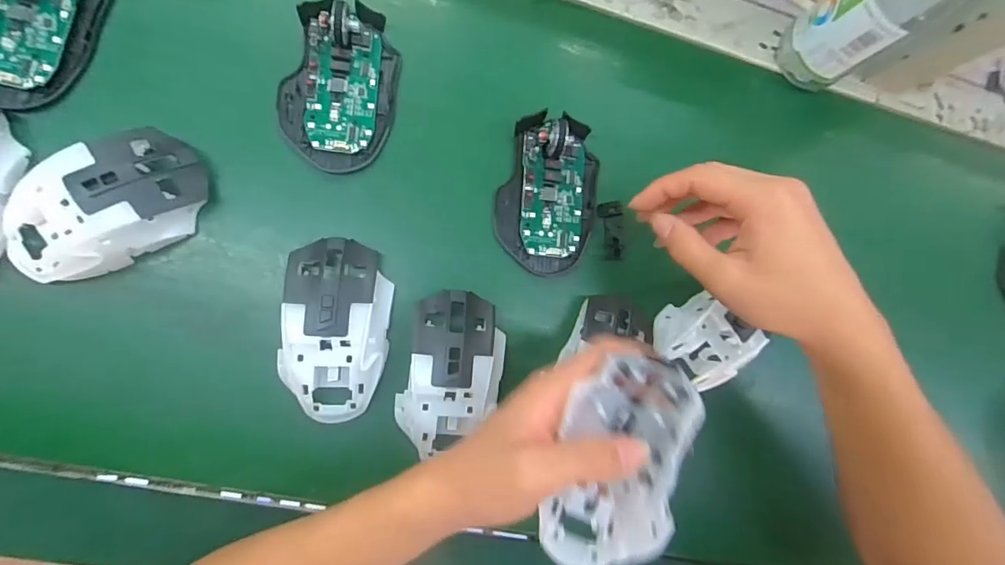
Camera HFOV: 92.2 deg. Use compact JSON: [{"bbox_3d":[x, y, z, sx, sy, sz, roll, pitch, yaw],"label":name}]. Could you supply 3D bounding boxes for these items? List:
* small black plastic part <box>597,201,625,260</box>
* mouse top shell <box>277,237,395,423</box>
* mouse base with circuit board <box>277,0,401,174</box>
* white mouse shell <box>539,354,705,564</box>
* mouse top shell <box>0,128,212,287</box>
[{"bbox_3d":[0.081,-0.039,0.360,0.017,0.009,0.043,2,88,-10],"label":"small black plastic part"},{"bbox_3d":[-0.106,0.031,0.311,0.062,0.038,0.114,3,88,-10],"label":"mouse top shell"},{"bbox_3d":[-0.109,-0.134,0.323,0.073,0.025,0.111,9,87,-9],"label":"mouse base with circuit board"},{"bbox_3d":[0.057,0.095,0.258,0.061,0.043,0.114,18,91,-9],"label":"white mouse shell"},{"bbox_3d":[-0.238,-0.044,0.290,0.115,0.039,0.062,-34,95,-9],"label":"mouse top shell"}]

